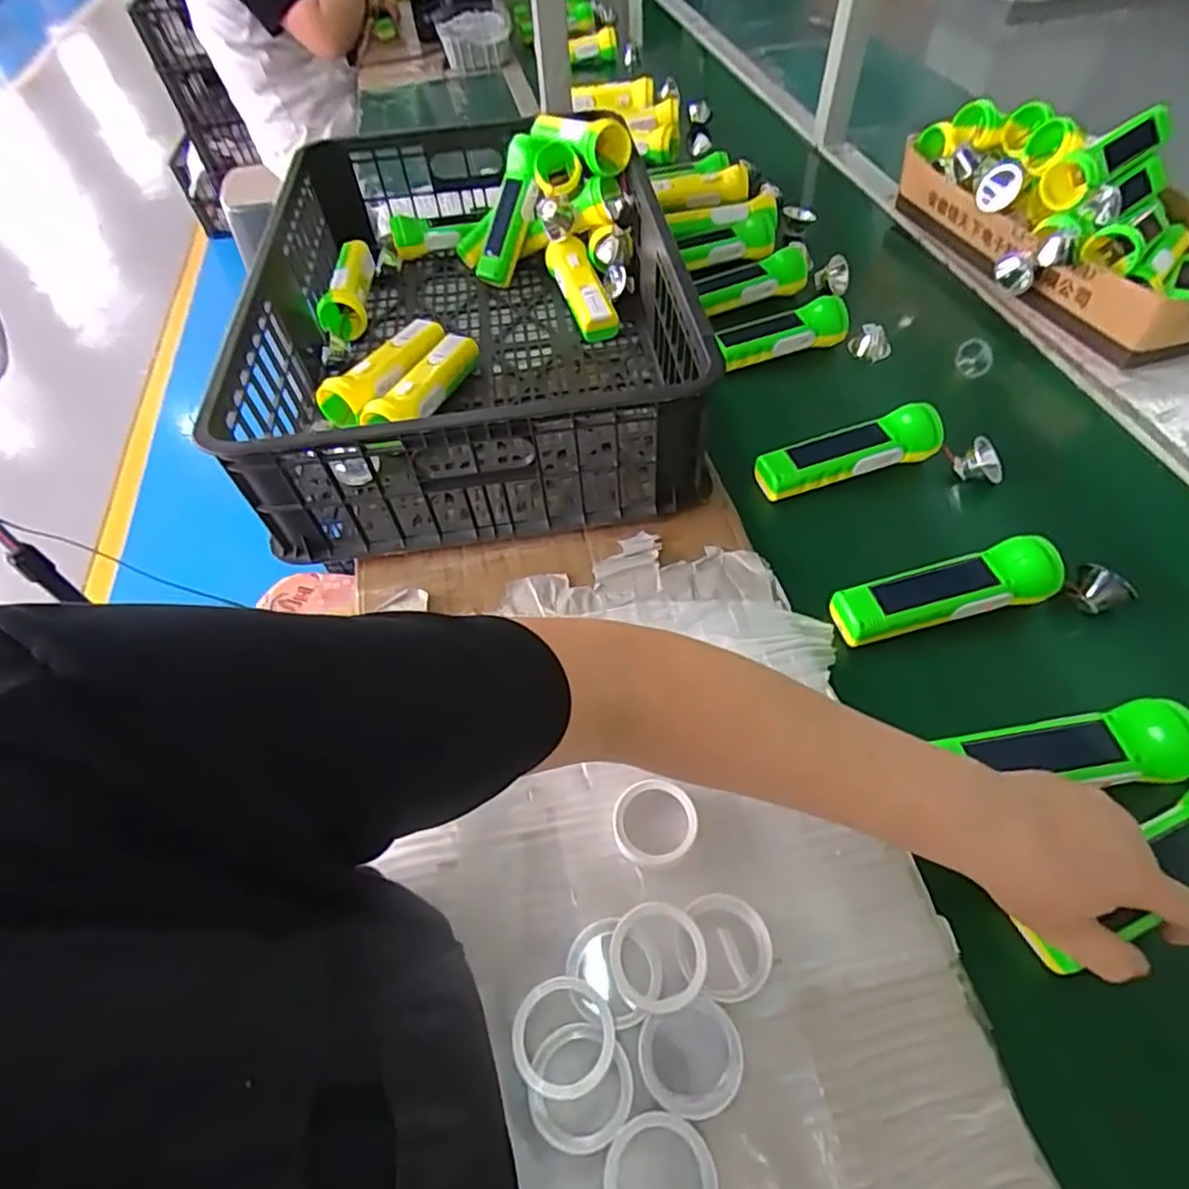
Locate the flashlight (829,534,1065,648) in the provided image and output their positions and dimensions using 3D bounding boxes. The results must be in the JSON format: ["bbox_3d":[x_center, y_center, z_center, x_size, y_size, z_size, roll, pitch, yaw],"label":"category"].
[{"bbox_3d":[0.266,-0.004,0.499,0.159,0.043,0.049,-10,55,-2],"label":"flashlight"}]

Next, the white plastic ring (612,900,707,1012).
[{"bbox_3d":[0.035,0.201,0.363,0.052,0.006,0.053,-4,56,6],"label":"white plastic ring"}]

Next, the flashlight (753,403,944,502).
[{"bbox_3d":[0.231,-0.131,0.600,0.162,0.051,0.052,-13,55,-5],"label":"flashlight"}]

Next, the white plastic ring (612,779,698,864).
[{"bbox_3d":[0.039,0.149,0.421,0.054,0.012,0.047,8,56,10],"label":"white plastic ring"}]

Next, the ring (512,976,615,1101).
[{"bbox_3d":[-0.016,0.233,0.343,0.053,0.009,0.053,1,57,-2],"label":"ring"}]

